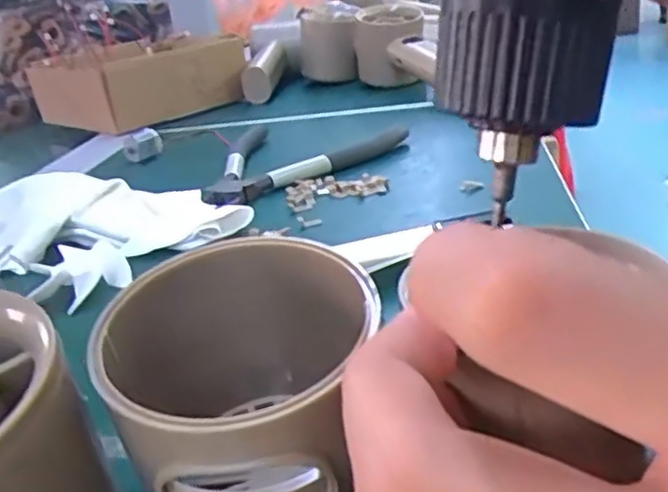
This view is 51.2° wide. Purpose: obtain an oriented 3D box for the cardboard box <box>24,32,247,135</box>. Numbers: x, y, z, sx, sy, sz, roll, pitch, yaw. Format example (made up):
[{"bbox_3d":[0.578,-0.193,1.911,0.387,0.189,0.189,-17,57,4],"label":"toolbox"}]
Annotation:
[{"bbox_3d":[-0.185,-0.154,0.647,0.155,0.056,0.135,13,30,42],"label":"cardboard box"}]

